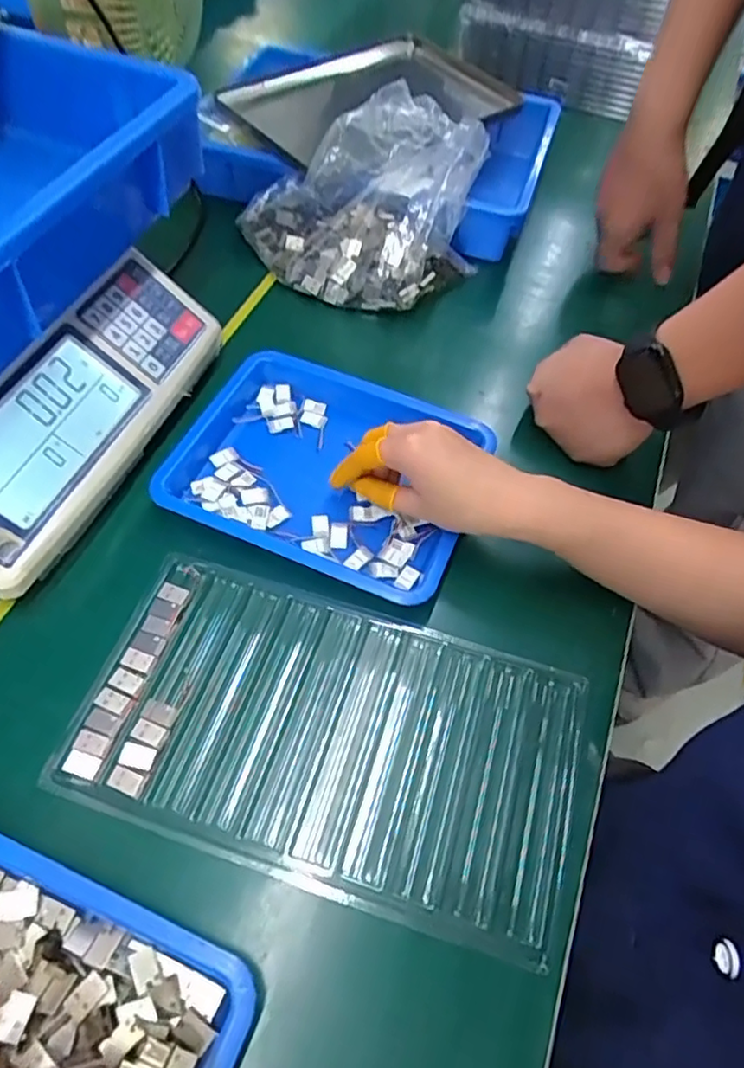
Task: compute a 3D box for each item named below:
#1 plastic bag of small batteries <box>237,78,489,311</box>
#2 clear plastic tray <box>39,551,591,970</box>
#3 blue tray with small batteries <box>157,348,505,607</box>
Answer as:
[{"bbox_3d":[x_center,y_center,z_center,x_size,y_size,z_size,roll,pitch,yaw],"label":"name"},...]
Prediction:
[{"bbox_3d":[-0.006,-0.300,0.582,0.223,0.126,0.148,-1,57,-5],"label":"plastic bag of small batteries"},{"bbox_3d":[-0.024,0.119,0.381,0.289,0.009,0.159,17,57,6],"label":"clear plastic tray"},{"bbox_3d":[-0.035,-0.051,0.478,0.221,0.029,0.169,22,57,9],"label":"blue tray with small batteries"}]

